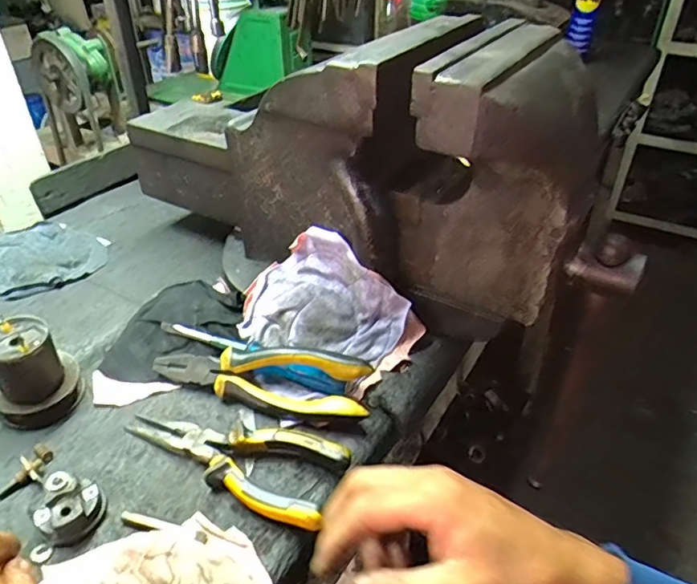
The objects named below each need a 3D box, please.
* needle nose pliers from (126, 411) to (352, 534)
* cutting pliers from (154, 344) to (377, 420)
[{"bbox_3d":[-0.089,0.124,0.426,0.187,0.033,0.068,21,42,25],"label":"needle nose pliers"},{"bbox_3d":[-0.079,0.077,0.473,0.198,0.021,0.062,2,74,14],"label":"cutting pliers"}]

